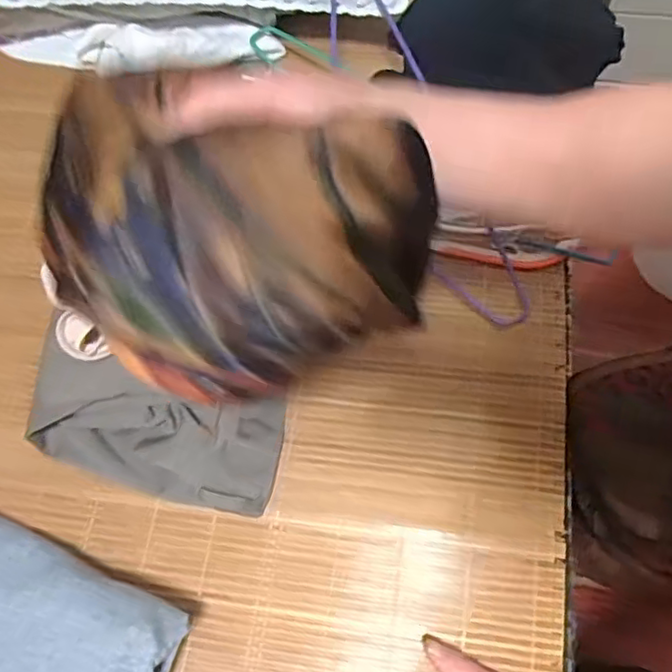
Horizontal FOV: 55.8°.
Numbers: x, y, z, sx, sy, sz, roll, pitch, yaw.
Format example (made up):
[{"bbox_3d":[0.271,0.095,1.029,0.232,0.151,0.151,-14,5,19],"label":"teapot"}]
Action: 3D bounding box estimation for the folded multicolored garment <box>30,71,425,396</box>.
[{"bbox_3d":[-0.060,-0.046,0.315,0.205,0.127,0.120,13,69,8],"label":"folded multicolored garment"}]

